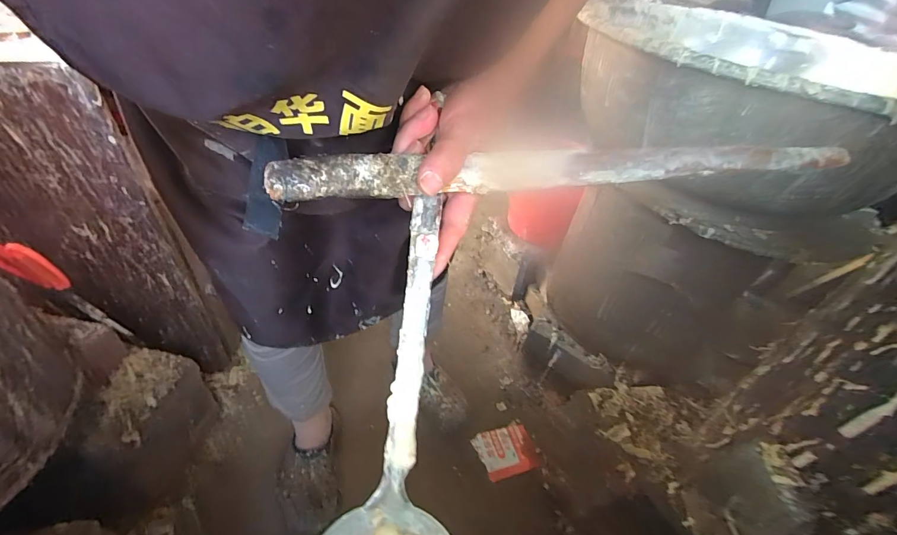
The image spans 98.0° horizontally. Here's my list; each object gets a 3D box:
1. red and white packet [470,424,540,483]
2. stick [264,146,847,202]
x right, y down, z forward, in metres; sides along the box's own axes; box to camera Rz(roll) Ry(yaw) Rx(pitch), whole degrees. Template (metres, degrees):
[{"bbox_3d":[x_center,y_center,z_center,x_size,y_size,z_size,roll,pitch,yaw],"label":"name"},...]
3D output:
[{"bbox_3d":[0.124,0.398,0.849,0.123,0.011,0.100,-8,42,-17],"label":"red and white packet"},{"bbox_3d":[0.083,-0.070,0.277,0.396,0.026,0.035,-4,41,-8],"label":"stick"}]

